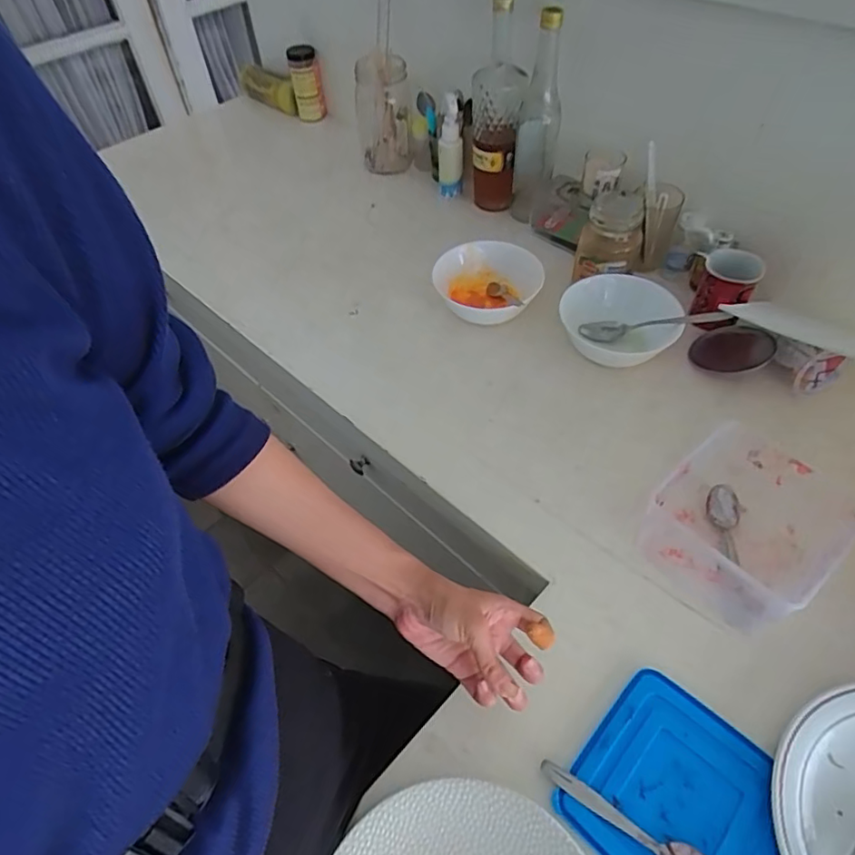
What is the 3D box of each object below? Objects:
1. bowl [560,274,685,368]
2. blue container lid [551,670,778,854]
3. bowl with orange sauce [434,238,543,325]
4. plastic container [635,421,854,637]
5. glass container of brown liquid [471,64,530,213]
[{"bbox_3d":[0.235,-0.127,0.697,0.135,0.049,0.135,6,51,9],"label":"bowl"},{"bbox_3d":[0.184,0.270,0.414,0.133,0.005,0.134,33,60,28],"label":"blue container lid"},{"bbox_3d":[0.080,-0.188,0.753,0.134,0.060,0.135,-2,50,3],"label":"bowl with orange sauce"},{"bbox_3d":[0.280,0.088,0.505,0.139,0.080,0.132,-37,57,-23],"label":"plastic container"},{"bbox_3d":[0.101,-0.407,0.818,0.070,0.202,0.060,-1,50,4],"label":"glass container of brown liquid"}]

